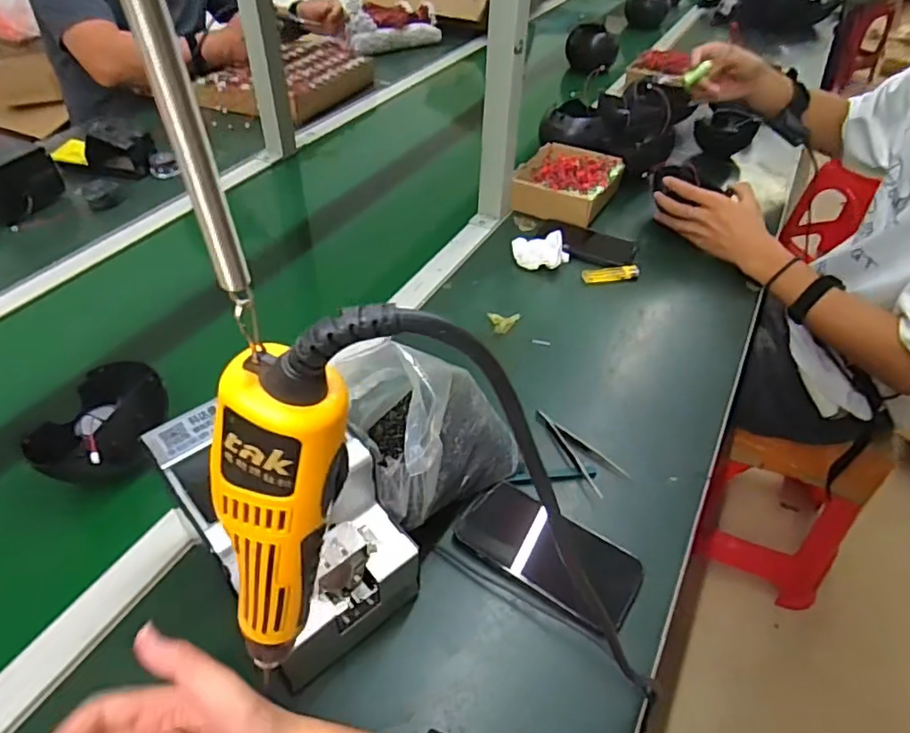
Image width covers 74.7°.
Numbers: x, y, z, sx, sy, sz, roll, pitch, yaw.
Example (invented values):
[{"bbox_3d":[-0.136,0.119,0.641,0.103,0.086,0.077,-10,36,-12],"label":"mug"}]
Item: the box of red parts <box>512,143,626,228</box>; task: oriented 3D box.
[{"bbox_3d":[0.185,-0.305,0.977,0.148,0.056,0.174,23,47,20],"label":"box of red parts"}]

